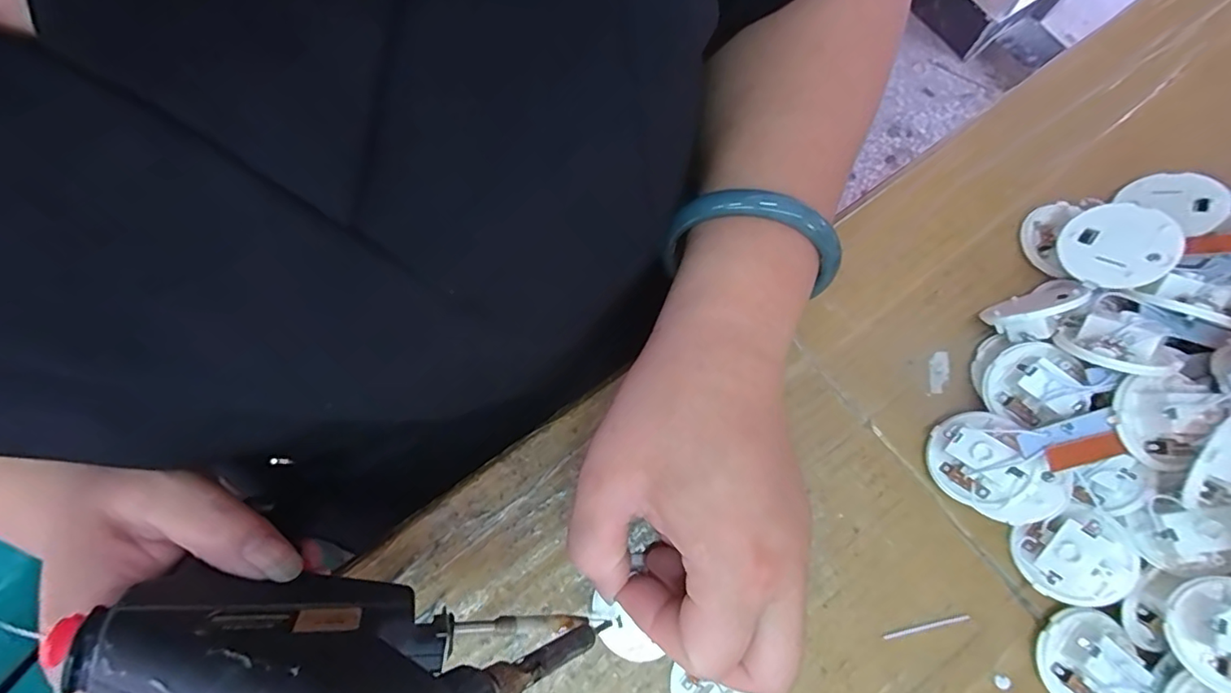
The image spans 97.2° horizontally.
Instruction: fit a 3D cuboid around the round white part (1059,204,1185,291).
[{"bbox_3d":[0.211,-0.043,0.229,0.037,0.005,0.037,-14,61,27],"label":"round white part"}]

